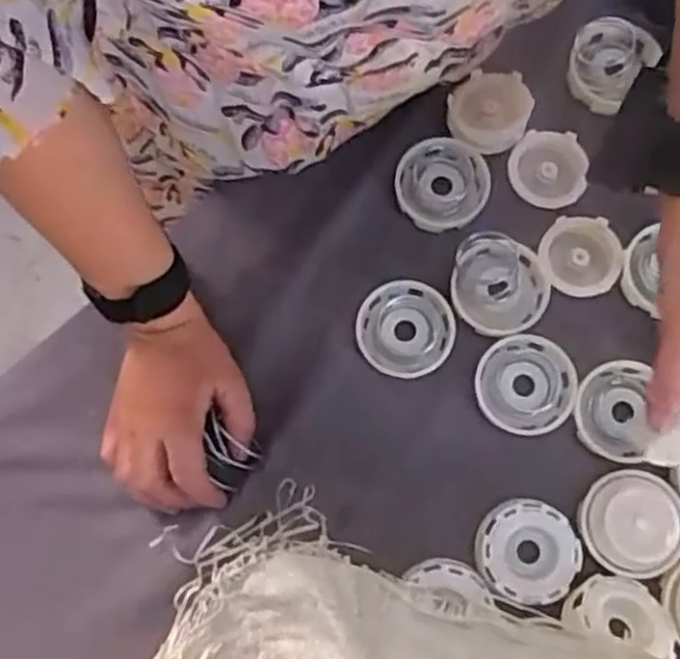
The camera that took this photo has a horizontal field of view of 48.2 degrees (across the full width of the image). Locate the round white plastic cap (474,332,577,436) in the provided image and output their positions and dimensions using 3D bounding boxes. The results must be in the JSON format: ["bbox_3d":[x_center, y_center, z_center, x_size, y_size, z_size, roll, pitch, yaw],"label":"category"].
[{"bbox_3d":[0.117,0.034,0.484,0.060,0.015,0.059,0,78,2],"label":"round white plastic cap"}]

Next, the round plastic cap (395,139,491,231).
[{"bbox_3d":[0.068,-0.098,0.510,0.060,0.008,0.060,11,78,4],"label":"round plastic cap"}]

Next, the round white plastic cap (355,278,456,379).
[{"bbox_3d":[0.042,-0.001,0.490,0.060,0.009,0.060,0,78,2],"label":"round white plastic cap"}]

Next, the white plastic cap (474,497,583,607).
[{"bbox_3d":[0.113,0.135,0.463,0.058,0.024,0.058,0,78,2],"label":"white plastic cap"}]

